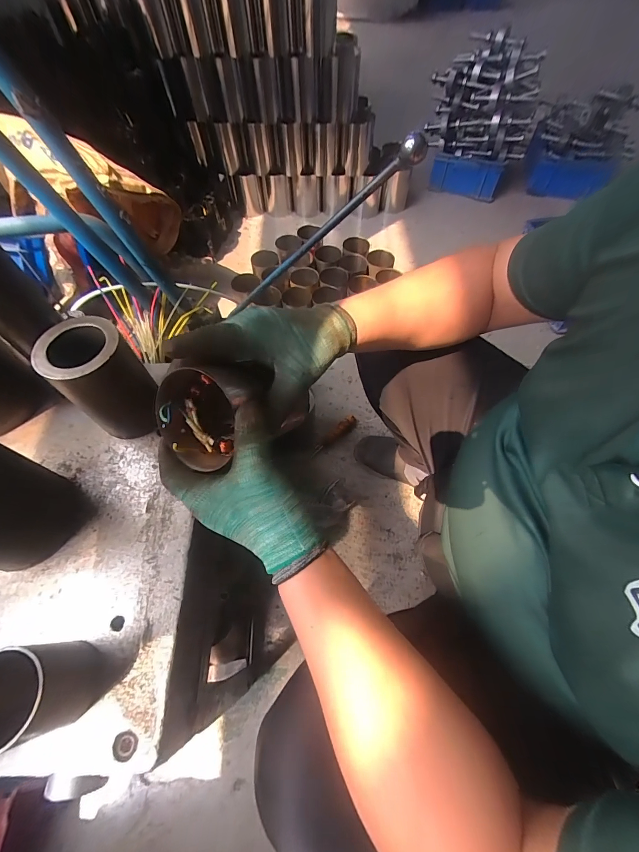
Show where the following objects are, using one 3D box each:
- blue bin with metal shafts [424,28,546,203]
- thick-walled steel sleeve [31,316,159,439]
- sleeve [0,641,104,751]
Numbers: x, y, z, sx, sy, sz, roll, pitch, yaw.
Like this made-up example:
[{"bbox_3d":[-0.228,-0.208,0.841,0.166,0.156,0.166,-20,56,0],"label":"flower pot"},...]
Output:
[{"bbox_3d":[0.607,-1.149,1.331,0.381,0.391,0.261,23,64,13],"label":"blue bin with metal shafts"},{"bbox_3d":[-0.259,-0.053,0.428,0.087,0.137,0.084,0,61,1],"label":"thick-walled steel sleeve"},{"bbox_3d":[-0.243,0.227,0.300,0.065,0.093,0.064,0,61,1],"label":"sleeve"}]

